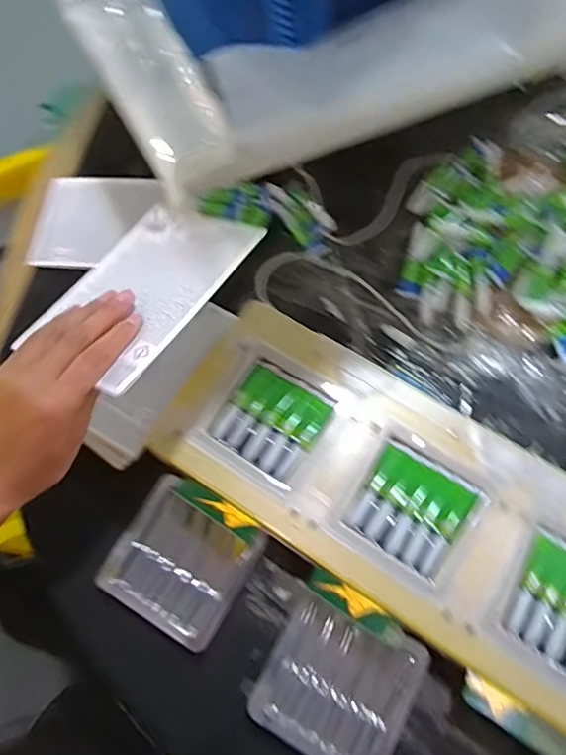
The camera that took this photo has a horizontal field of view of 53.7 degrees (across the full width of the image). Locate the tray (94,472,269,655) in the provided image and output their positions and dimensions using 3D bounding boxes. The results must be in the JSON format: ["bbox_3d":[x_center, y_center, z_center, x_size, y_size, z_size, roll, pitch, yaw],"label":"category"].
[{"bbox_3d":[-0.083,0.149,0.455,0.106,0.018,0.100,29,70,13],"label":"tray"}]

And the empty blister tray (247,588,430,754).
[{"bbox_3d":[0.041,0.230,0.419,0.103,0.015,0.103,27,70,12],"label":"empty blister tray"}]

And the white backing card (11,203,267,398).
[{"bbox_3d":[-0.102,-0.067,0.406,0.111,0.011,0.164,22,57,26],"label":"white backing card"}]

